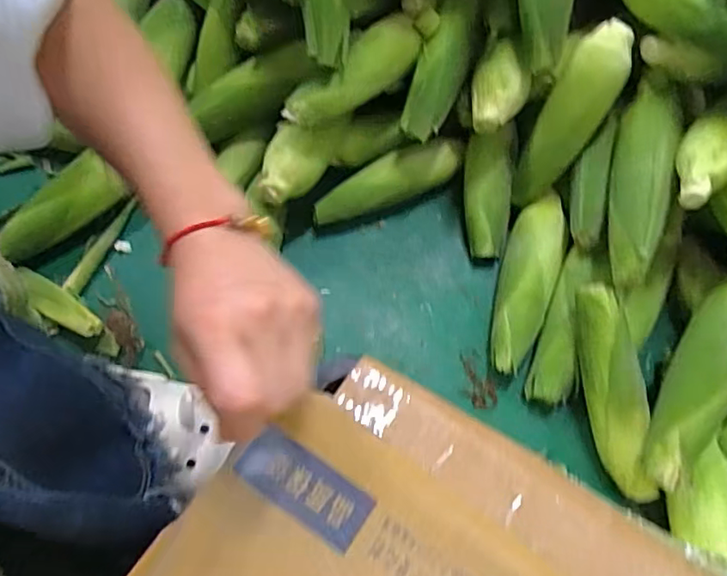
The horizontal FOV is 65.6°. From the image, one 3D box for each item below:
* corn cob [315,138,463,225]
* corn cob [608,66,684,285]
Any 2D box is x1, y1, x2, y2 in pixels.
[{"bbox_3d":[0.033,-0.140,0.728,0.212,0.052,0.055,-21,70,-10],"label":"corn cob"},{"bbox_3d":[0.296,-0.122,0.599,0.059,0.055,0.234,16,68,5],"label":"corn cob"}]

